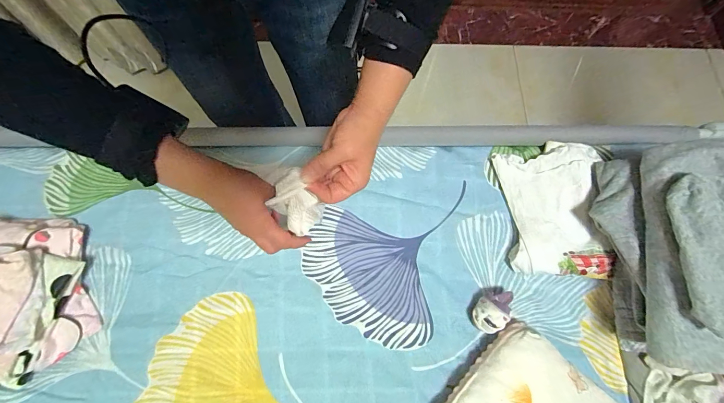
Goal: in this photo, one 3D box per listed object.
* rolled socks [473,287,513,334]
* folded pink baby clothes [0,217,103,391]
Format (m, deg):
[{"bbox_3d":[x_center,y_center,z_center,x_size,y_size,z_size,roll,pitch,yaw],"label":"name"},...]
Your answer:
[{"bbox_3d":[0.203,0.168,0.533,0.045,0.048,0.073,26,77,6],"label":"rolled socks"},{"bbox_3d":[-0.527,0.143,0.495,0.186,0.111,0.237,-6,76,-2],"label":"folded pink baby clothes"}]

